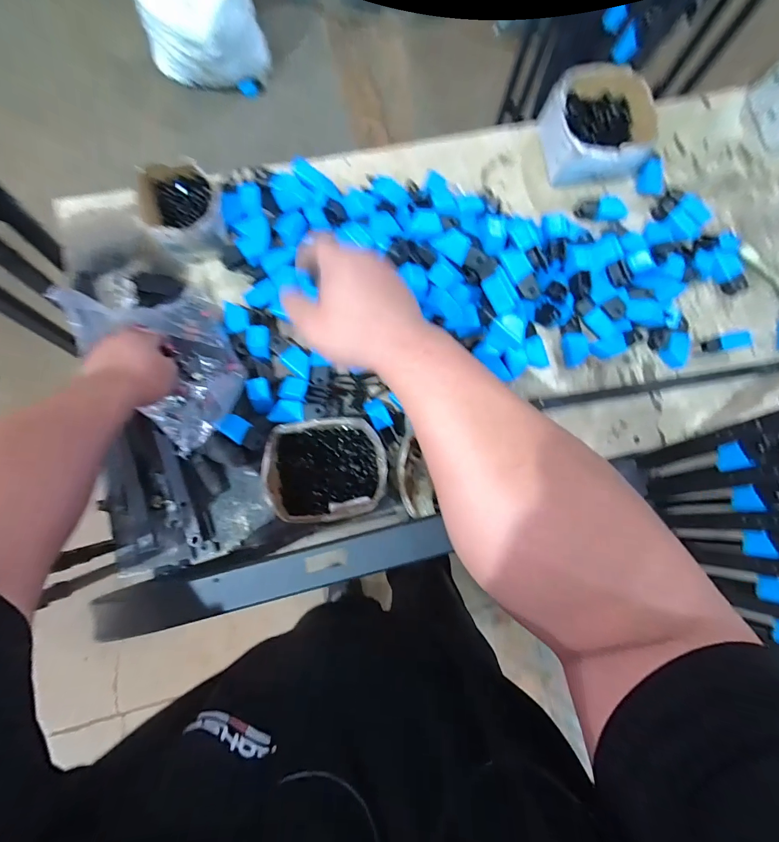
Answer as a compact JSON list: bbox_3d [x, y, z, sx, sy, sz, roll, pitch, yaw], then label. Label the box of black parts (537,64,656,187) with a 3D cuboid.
[{"bbox_3d":[0.365,-0.517,0.678,0.181,0.068,0.179,-15,84,-5],"label":"box of black parts"}]

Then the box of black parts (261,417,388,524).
[{"bbox_3d":[-0.091,0.074,0.564,0.169,0.075,0.145,-10,84,-5],"label":"box of black parts"}]

